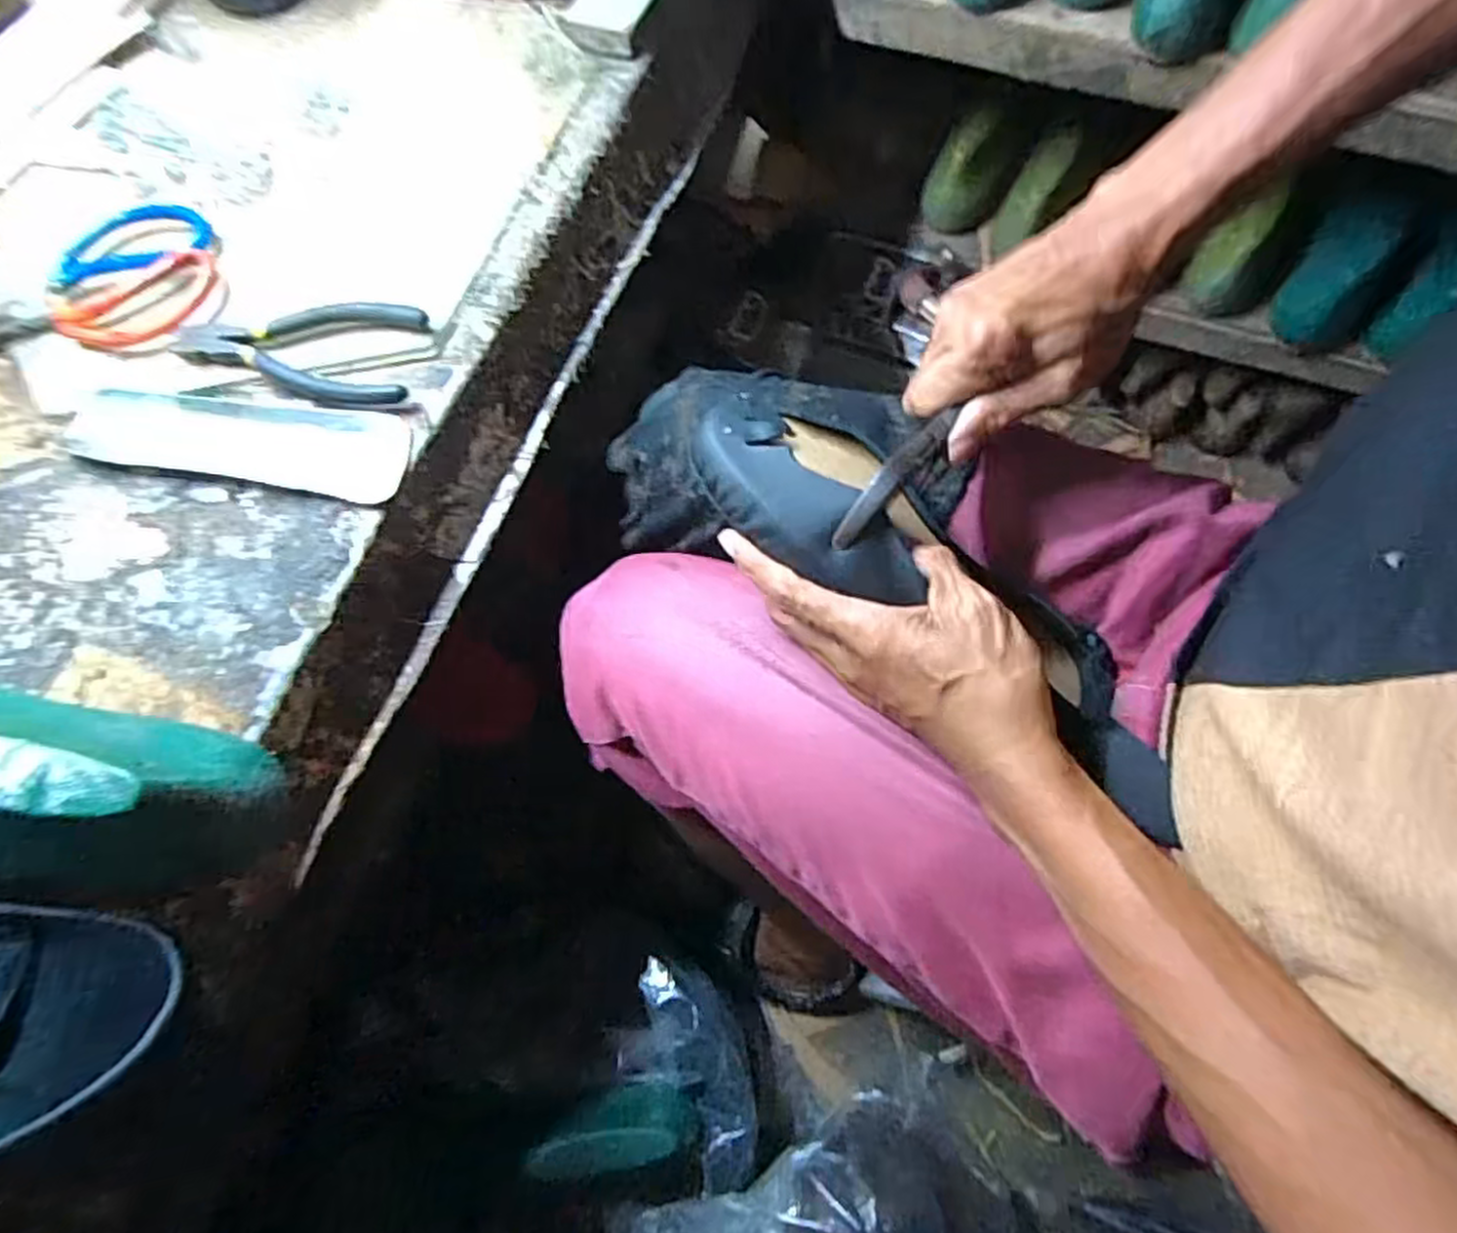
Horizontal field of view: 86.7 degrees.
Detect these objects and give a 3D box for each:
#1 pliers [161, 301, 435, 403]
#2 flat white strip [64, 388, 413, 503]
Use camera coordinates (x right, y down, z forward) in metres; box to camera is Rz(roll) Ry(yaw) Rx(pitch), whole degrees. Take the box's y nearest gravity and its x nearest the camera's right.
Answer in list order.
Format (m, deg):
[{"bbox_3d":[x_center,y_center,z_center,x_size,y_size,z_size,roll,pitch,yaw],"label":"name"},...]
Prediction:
[{"bbox_3d":[-0.252,-0.156,0.448,0.146,0.014,0.065,8,71,4],"label":"pliers"},{"bbox_3d":[-0.279,-0.098,0.434,0.200,0.013,0.052,7,70,4],"label":"flat white strip"}]

